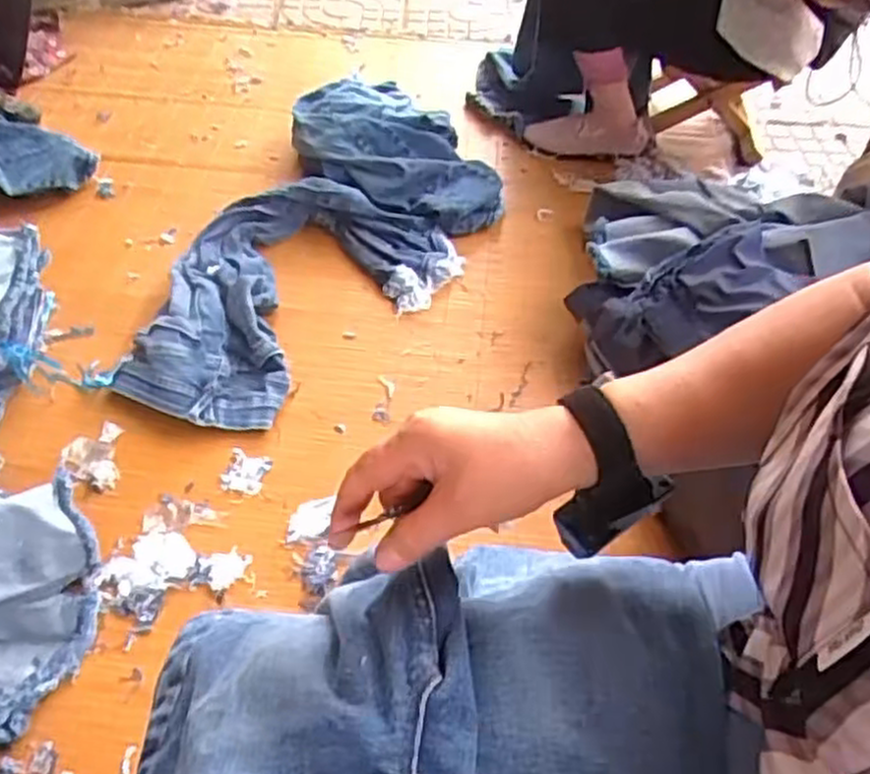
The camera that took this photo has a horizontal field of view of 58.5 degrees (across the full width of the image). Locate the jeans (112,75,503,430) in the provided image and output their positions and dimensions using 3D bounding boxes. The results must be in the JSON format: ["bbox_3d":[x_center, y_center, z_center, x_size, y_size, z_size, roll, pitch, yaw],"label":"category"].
[{"bbox_3d":[-0.161,-0.281,1.329,0.424,0.095,0.920,19,50,13],"label":"jeans"}]

